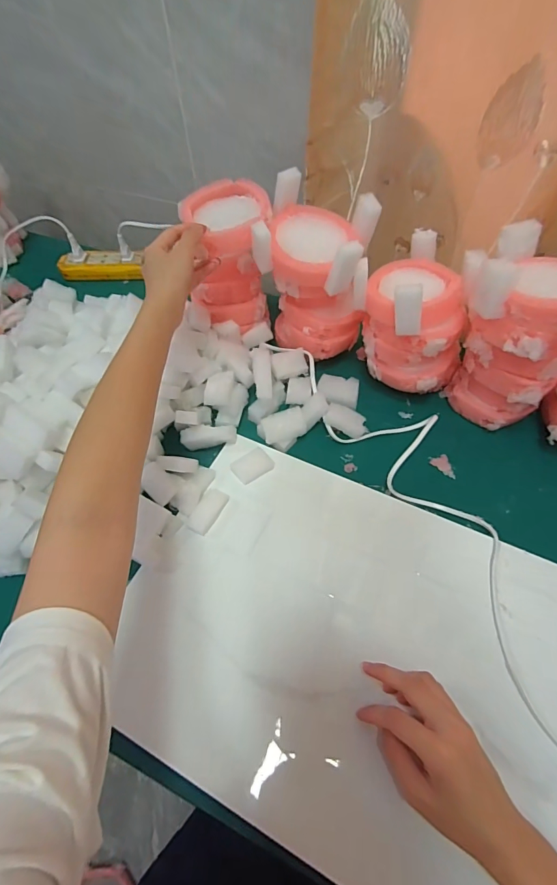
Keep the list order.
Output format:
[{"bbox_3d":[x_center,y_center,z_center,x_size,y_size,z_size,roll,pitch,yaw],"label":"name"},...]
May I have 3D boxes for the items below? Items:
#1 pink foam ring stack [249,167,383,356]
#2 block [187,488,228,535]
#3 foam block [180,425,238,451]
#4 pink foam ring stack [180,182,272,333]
[{"bbox_3d":[0.045,-0.194,0.490,0.123,0.168,0.104,16,57,13],"label":"pink foam ring stack"},{"bbox_3d":[-0.075,0.073,0.435,0.023,0.011,0.049,24,59,17],"label":"block"},{"bbox_3d":[-0.082,-0.008,0.478,0.063,0.025,0.019,-6,55,-2],"label":"foam block"},{"bbox_3d":[-0.053,-0.229,0.522,0.117,0.152,0.105,8,60,7],"label":"pink foam ring stack"}]

